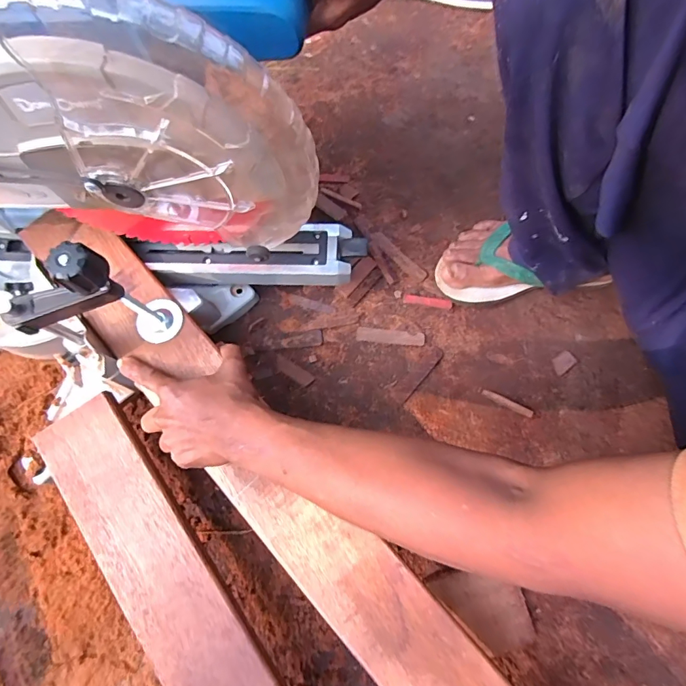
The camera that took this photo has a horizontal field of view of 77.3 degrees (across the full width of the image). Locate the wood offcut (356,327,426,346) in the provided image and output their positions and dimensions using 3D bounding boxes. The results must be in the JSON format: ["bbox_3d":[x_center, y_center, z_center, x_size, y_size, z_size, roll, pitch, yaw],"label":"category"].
[{"bbox_3d":[0.064,-0.009,0.576,0.090,0.004,0.018,4,75,4],"label":"wood offcut"}]

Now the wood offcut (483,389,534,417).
[{"bbox_3d":[0.208,0.076,0.542,0.064,0.009,0.008,27,76,9],"label":"wood offcut"}]

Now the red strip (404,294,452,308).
[{"bbox_3d":[0.115,-0.056,0.585,0.064,0.010,0.013,9,74,4],"label":"red strip"}]

